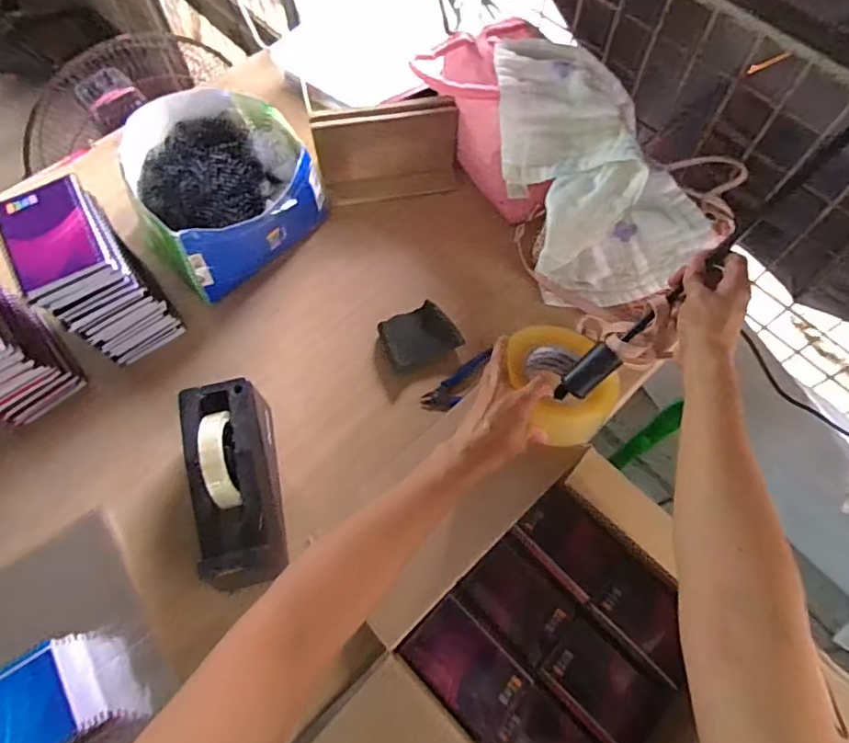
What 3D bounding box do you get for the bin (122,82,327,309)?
[{"bbox_3d":[-0.274,-0.253,0.733,0.231,0.135,0.263,-26,69,-12],"label":"bin"}]

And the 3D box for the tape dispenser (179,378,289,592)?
[{"bbox_3d":[-0.199,0.114,0.555,0.085,0.124,0.201,-12,66,-7],"label":"tape dispenser"}]

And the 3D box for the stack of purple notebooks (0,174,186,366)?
[{"bbox_3d":[-0.390,-0.108,0.628,0.102,0.163,0.136,-35,71,-16],"label":"stack of purple notebooks"}]

